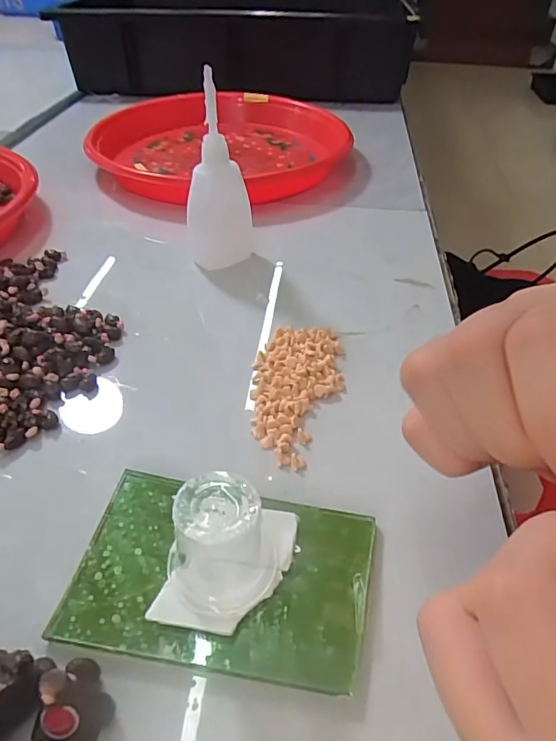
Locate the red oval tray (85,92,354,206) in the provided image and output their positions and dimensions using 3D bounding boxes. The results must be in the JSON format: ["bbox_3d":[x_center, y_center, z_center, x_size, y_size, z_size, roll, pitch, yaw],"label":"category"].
[{"bbox_3d":[-0.052,-0.217,0.486,0.230,0.030,0.222,8,43,5],"label":"red oval tray"}]

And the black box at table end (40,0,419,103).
[{"bbox_3d":[-0.047,-0.491,0.743,0.412,0.097,0.363,3,42,0],"label":"black box at table end"}]

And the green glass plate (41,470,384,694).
[{"bbox_3d":[-0.020,0.073,0.185,0.102,0.007,0.068,11,43,8],"label":"green glass plate"}]

